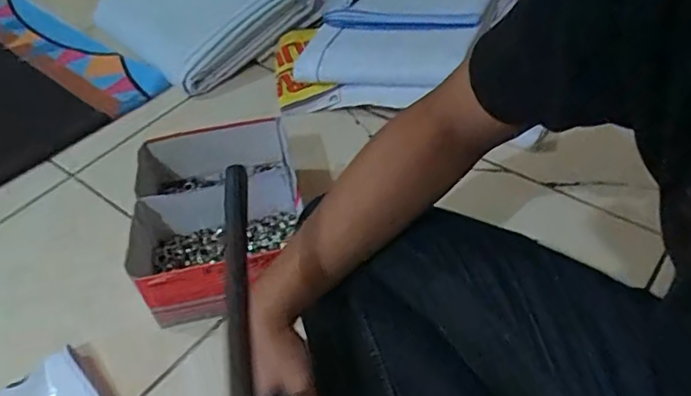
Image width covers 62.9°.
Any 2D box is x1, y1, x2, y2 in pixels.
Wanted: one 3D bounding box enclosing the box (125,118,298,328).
[{"bbox_3d":[-0.171,0.026,0.765,0.225,0.105,0.266,-13,46,-6],"label":"box"}]

